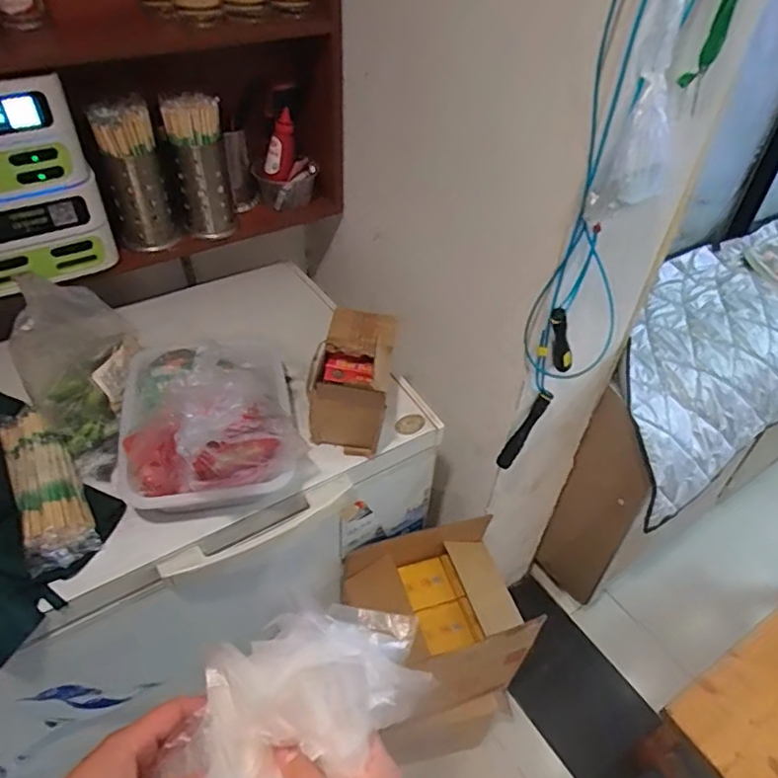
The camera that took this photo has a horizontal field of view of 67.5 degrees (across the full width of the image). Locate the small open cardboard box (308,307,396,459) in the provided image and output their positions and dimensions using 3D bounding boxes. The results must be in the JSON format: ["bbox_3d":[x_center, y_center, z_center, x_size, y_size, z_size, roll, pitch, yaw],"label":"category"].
[{"bbox_3d":[-0.066,-0.013,0.969,0.133,0.164,0.217,6,44,2],"label":"small open cardboard box"}]

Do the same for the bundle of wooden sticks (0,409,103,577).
[{"bbox_3d":[-0.509,0.136,0.862,0.093,0.056,0.277,-21,49,-23],"label":"bundle of wooden sticks"}]

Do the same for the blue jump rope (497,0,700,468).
[{"bbox_3d":[0.285,-0.181,0.839,0.135,0.795,0.050,-15,46,-19],"label":"blue jump rope"}]

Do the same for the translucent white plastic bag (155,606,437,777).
[{"bbox_3d":[-0.069,0.237,0.420,0.122,0.097,0.222,32,51,26],"label":"translucent white plastic bag"}]

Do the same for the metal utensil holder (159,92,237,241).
[{"bbox_3d":[-0.366,-0.419,1.121,0.112,0.266,0.128,-8,45,-11],"label":"metal utensil holder"}]

